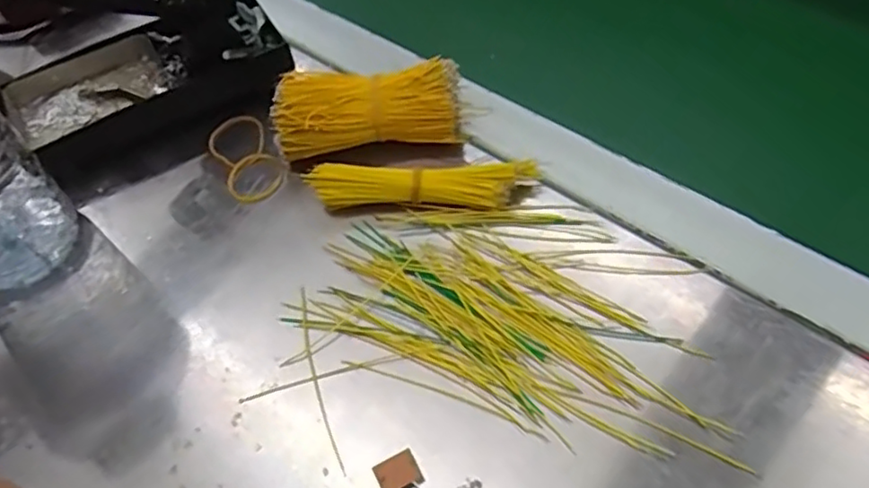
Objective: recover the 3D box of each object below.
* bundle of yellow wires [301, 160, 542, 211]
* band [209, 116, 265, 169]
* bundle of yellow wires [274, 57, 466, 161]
[{"bbox_3d":[-0.005,-0.030,0.337,0.116,0.018,0.021,-2,54,4],"label":"bundle of yellow wires"},{"bbox_3d":[-0.115,-0.061,0.380,0.033,0.005,0.037,-32,58,-17],"label":"band"},{"bbox_3d":[-0.035,-0.073,0.358,0.099,0.038,0.034,-8,54,0],"label":"bundle of yellow wires"}]

